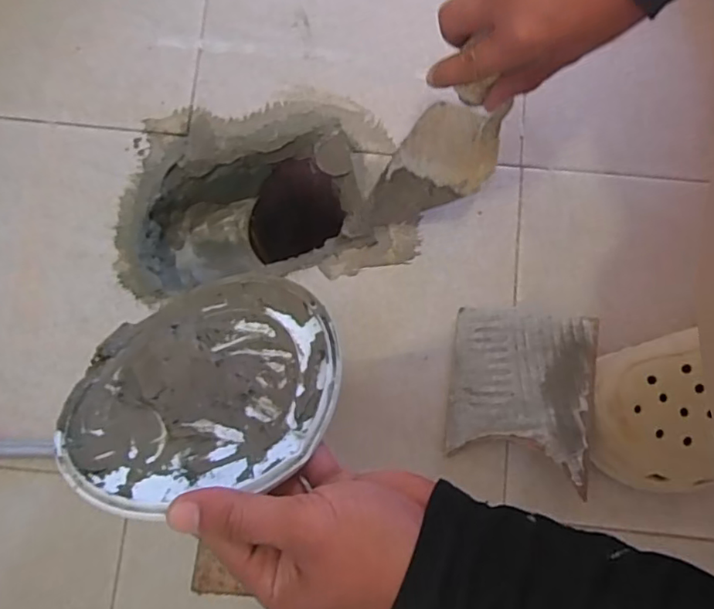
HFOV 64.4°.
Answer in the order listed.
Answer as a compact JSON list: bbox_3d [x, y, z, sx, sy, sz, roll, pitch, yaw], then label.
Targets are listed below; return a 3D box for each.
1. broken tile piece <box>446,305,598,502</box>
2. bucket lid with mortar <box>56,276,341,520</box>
[{"bbox_3d":[0.126,0.063,0.442,0.108,0.005,0.124,2,78,31],"label":"broken tile piece"},{"bbox_3d":[-0.092,0.045,0.336,0.162,0.016,0.157,-8,45,8],"label":"bucket lid with mortar"}]

